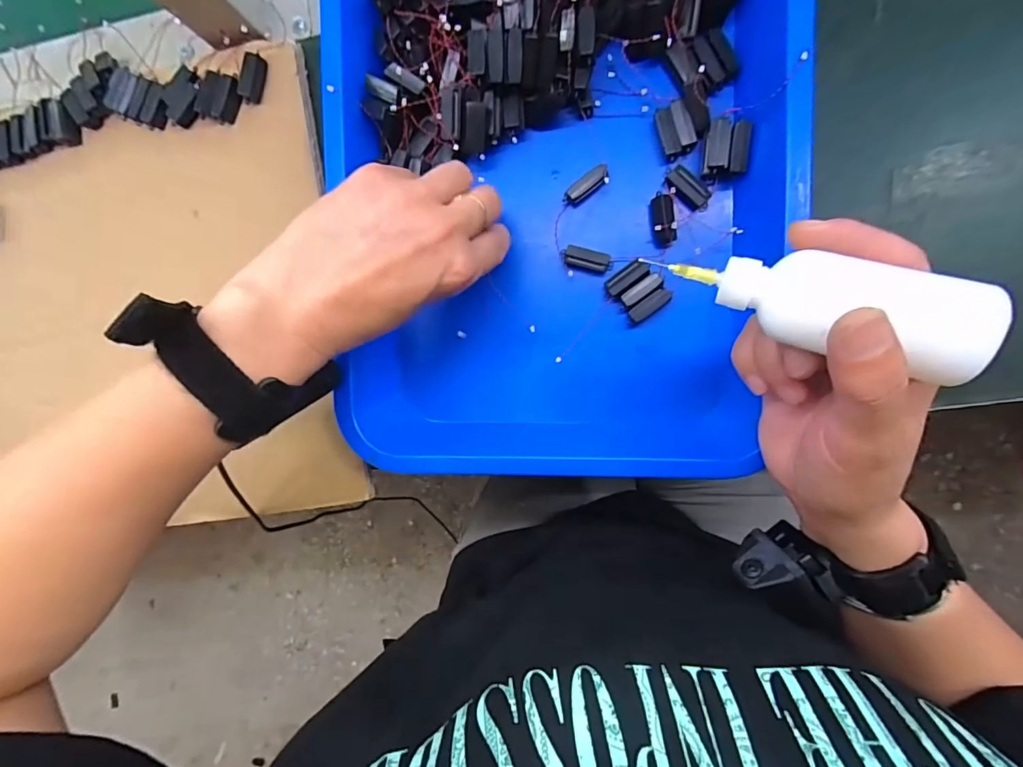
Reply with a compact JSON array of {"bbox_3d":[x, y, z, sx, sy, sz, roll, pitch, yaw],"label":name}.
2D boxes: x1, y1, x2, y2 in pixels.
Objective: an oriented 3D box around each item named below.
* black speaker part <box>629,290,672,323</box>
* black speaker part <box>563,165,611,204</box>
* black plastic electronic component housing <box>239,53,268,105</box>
[{"bbox_3d":[0.086,-0.048,0.306,0.027,0.004,0.009,-34,89,23],"label":"black speaker part"},{"bbox_3d":[0.047,-0.123,0.311,0.030,0.015,0.011,-30,90,8],"label":"black speaker part"},{"bbox_3d":[-0.172,-0.202,0.329,0.012,0.012,0.031,13,95,6],"label":"black plastic electronic component housing"}]

